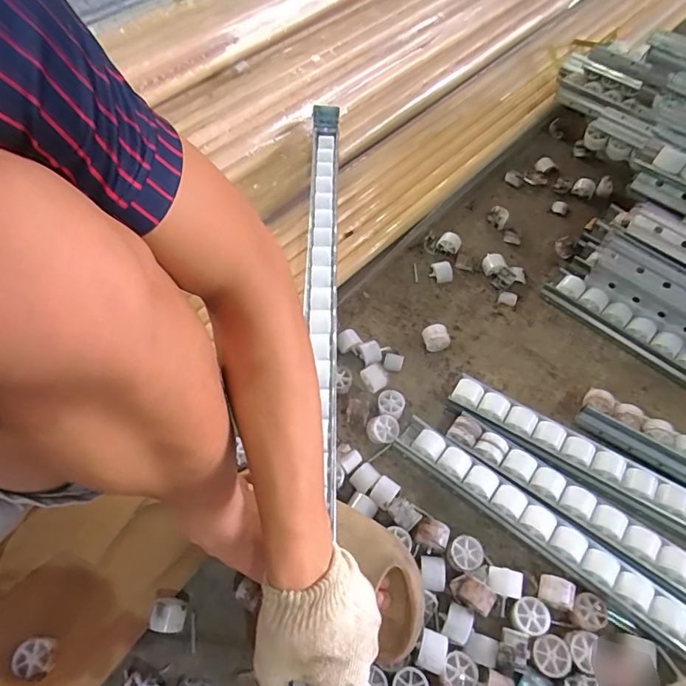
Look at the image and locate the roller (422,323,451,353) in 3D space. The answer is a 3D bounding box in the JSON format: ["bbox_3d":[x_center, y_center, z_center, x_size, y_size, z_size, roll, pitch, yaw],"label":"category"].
[{"bbox_3d":[0.132,-0.006,0.672,0.033,0.040,0.029,-18,61,-10],"label":"roller"}]

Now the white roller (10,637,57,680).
[{"bbox_3d":[-0.302,0.311,0.462,0.030,0.021,0.035,-9,60,-5],"label":"white roller"}]

